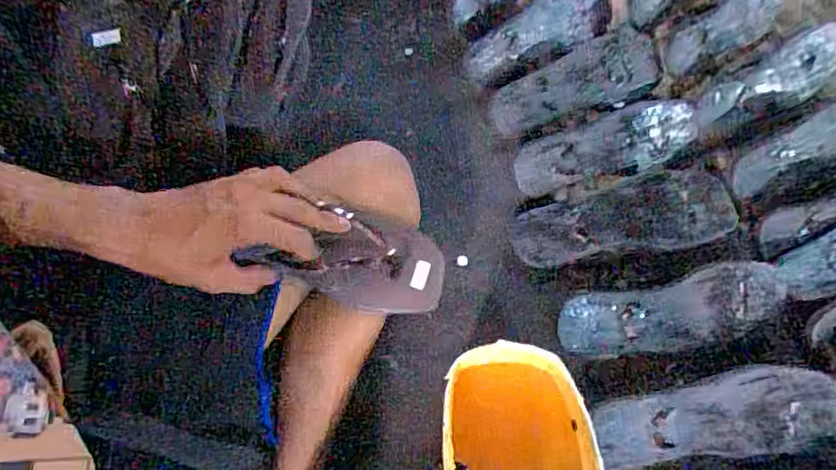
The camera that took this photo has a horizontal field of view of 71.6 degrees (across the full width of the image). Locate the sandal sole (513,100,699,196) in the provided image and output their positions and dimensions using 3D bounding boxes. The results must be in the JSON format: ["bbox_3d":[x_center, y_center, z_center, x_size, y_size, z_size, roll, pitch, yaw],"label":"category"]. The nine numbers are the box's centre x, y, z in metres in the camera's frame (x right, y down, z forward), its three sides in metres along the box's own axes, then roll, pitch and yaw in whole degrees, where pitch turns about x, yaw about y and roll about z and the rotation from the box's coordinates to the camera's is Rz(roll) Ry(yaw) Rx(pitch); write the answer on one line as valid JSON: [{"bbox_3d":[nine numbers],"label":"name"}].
[{"bbox_3d":[0.229,-0.107,0.687,0.239,0.015,0.071,-20,66,-9],"label":"sandal sole"}]

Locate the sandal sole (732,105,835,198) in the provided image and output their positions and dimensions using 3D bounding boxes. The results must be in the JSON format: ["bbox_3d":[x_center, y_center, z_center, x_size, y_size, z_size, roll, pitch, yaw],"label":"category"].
[{"bbox_3d":[0.484,-0.112,0.696,0.255,0.018,0.057,-26,67,-12],"label":"sandal sole"}]

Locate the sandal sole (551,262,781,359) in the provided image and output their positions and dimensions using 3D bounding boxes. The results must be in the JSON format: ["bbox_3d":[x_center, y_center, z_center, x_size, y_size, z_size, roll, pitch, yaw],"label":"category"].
[{"bbox_3d":[0.264,0.081,0.595,0.235,0.014,0.074,-12,93,-2],"label":"sandal sole"}]

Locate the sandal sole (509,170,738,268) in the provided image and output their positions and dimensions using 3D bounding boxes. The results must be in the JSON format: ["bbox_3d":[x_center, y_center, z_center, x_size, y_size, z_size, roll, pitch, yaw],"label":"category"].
[{"bbox_3d":[0.234,-0.014,0.658,0.252,0.023,0.087,-12,65,-6],"label":"sandal sole"}]

